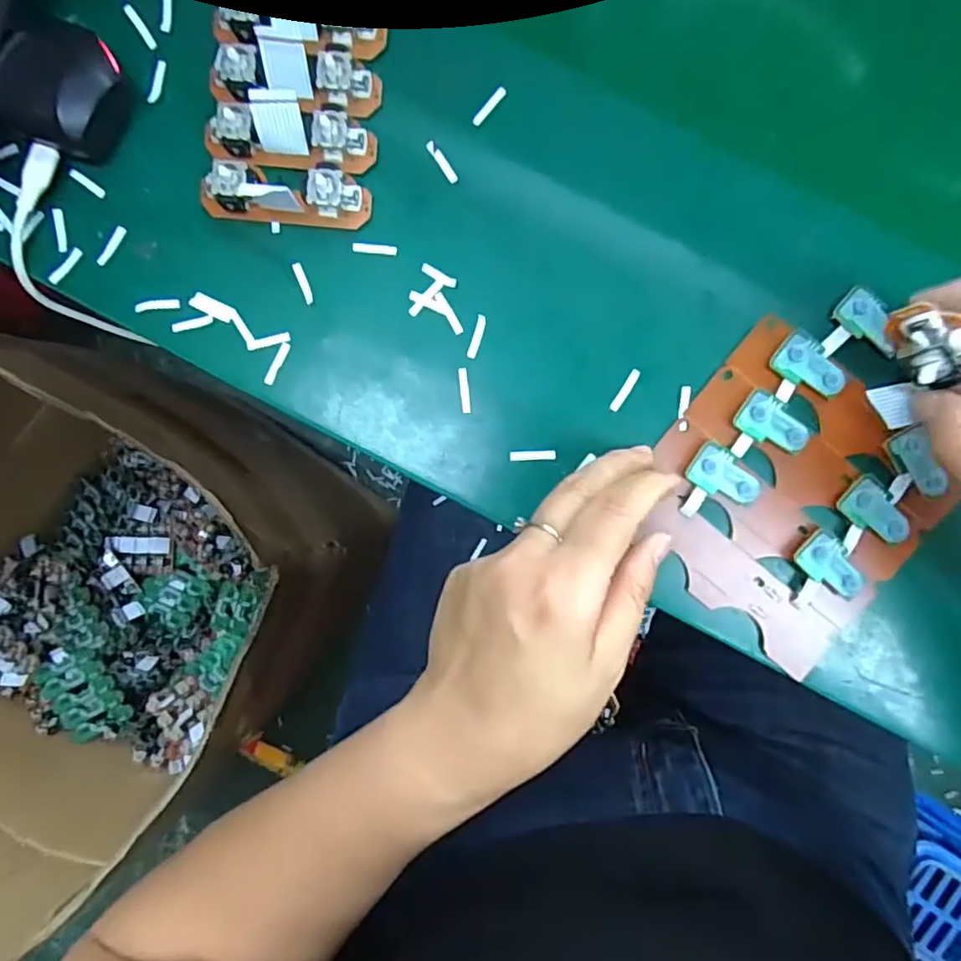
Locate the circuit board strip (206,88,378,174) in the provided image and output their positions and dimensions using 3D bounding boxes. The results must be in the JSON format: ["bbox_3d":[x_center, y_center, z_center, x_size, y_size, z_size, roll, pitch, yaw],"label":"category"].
[{"bbox_3d":[-0.085,-0.154,0.268,0.073,0.022,0.022,3,90,4],"label":"circuit board strip"}]

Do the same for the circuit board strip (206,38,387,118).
[{"bbox_3d":[-0.082,-0.177,0.267,0.071,0.021,0.020,5,90,4],"label":"circuit board strip"}]

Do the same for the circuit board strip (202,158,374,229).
[{"bbox_3d":[-0.089,-0.128,0.271,0.074,0.020,0.021,7,90,4],"label":"circuit board strip"}]

